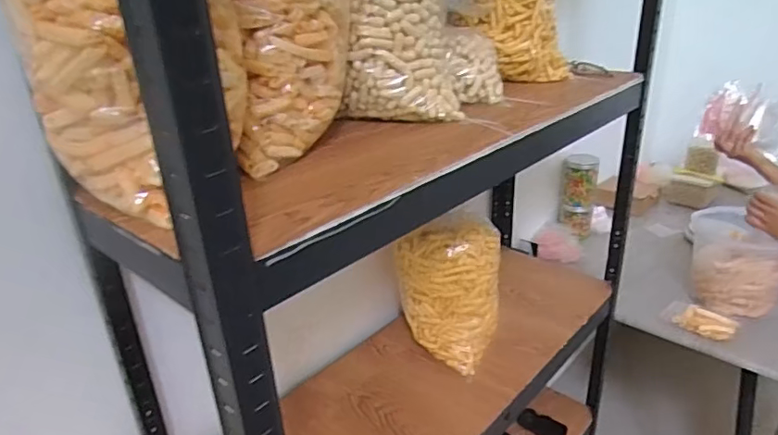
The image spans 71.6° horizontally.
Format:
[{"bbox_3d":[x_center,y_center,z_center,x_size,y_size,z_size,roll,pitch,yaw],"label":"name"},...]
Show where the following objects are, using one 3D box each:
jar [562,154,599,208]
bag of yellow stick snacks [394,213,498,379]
[{"bbox_3d":[0.547,-0.110,1.548,0.095,0.139,0.112,7,27,21],"label":"jar"},{"bbox_3d":[0.109,0.125,0.976,0.158,0.242,0.122,16,31,35],"label":"bag of yellow stick snacks"}]

